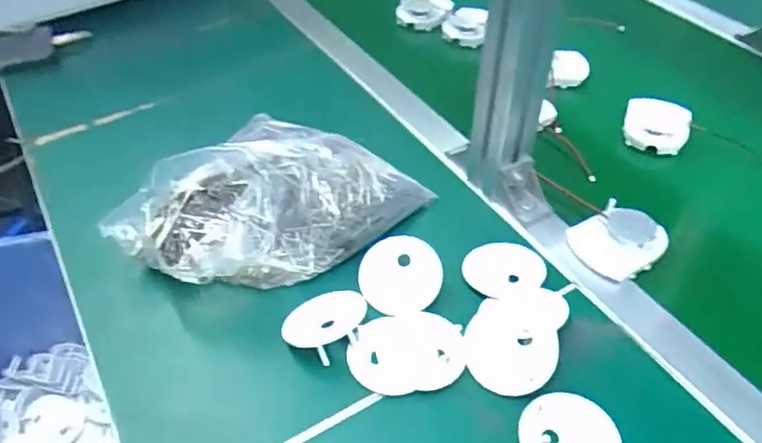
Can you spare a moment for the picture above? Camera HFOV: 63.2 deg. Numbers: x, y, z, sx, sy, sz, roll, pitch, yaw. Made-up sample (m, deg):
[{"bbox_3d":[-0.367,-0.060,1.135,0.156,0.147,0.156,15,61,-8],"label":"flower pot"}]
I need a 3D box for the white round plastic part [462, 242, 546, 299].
[{"bbox_3d":[0.099,0.038,0.501,0.064,0.008,0.060,-1,46,1],"label":"white round plastic part"}]

